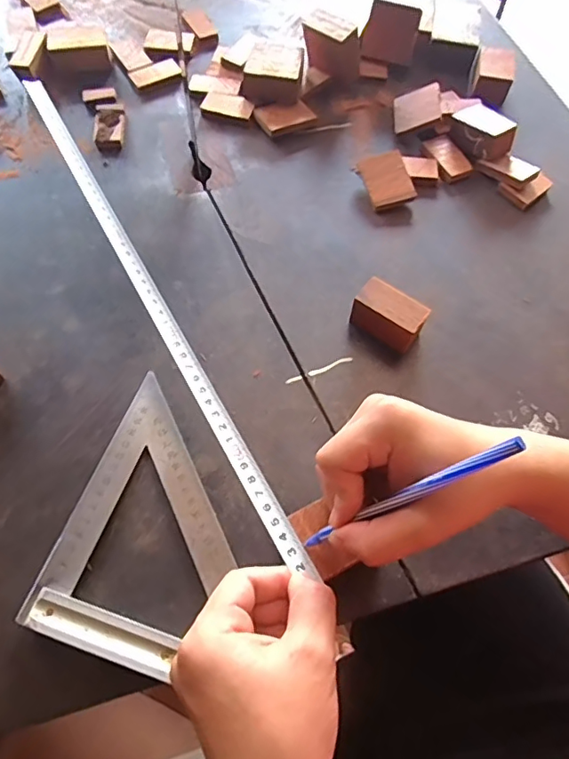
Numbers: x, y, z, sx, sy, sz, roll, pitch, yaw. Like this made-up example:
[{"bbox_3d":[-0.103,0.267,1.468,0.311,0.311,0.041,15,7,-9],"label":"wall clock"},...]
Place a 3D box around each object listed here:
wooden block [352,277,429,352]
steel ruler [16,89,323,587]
[{"bbox_3d":[0.085,-0.052,0.427,0.056,0.038,0.028,32,66,13],"label":"wooden block"},{"bbox_3d":[-0.105,-0.075,0.389,0.018,0.004,0.471,-23,68,-25],"label":"steel ruler"}]

